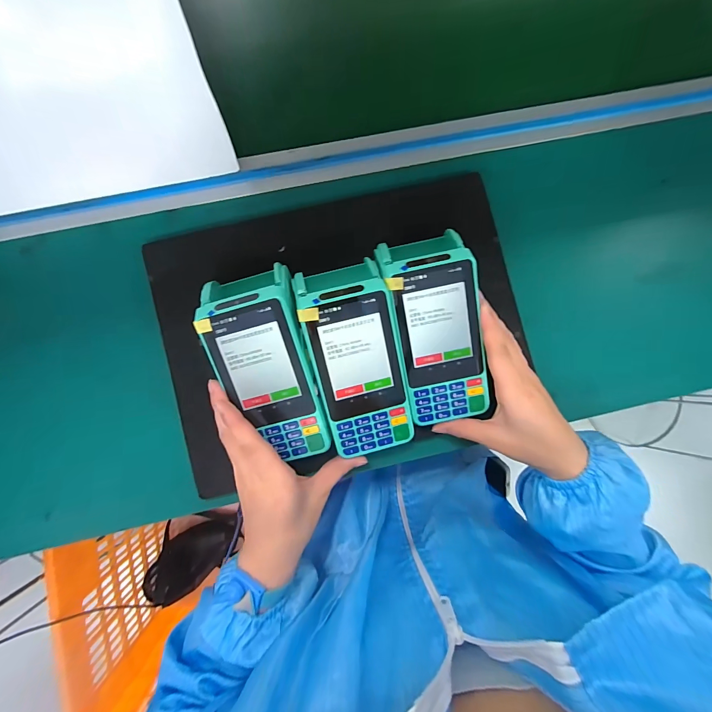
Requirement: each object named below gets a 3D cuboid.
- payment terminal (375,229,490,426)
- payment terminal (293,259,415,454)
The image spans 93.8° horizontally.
[{"bbox_3d":[0.071,-0.022,0.299,0.072,0.040,0.164,-14,99,-4],"label":"payment terminal"},{"bbox_3d":[0.002,0.005,0.291,0.076,0.035,0.161,-15,100,-4],"label":"payment terminal"}]

